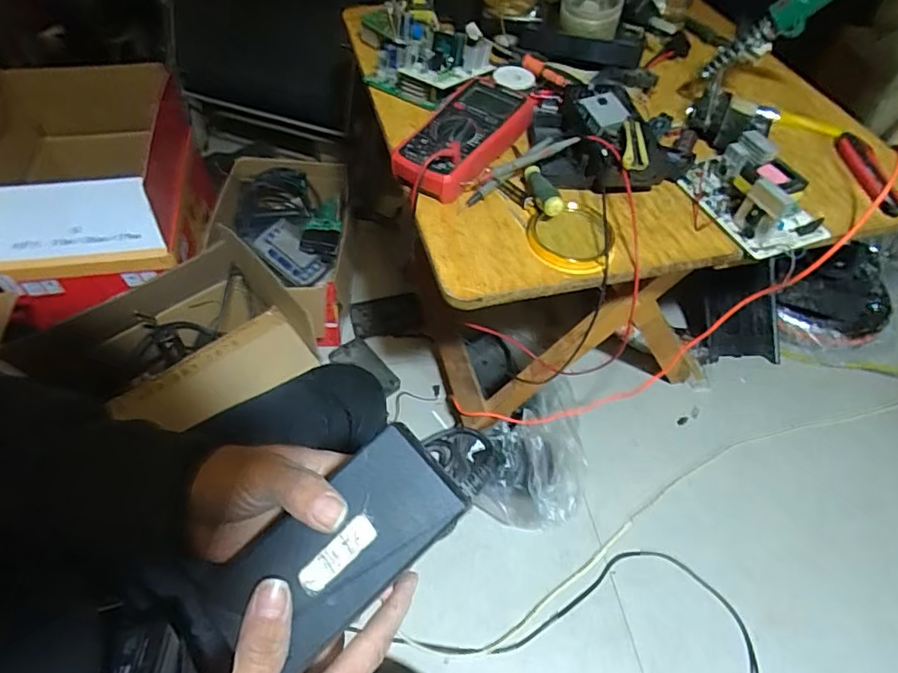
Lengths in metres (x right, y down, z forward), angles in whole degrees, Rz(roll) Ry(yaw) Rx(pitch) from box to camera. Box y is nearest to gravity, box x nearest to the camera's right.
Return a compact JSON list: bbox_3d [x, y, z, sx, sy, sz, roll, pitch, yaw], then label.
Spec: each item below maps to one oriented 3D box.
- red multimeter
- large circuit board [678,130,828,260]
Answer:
[{"bbox_3d":[0.013,-0.238,0.635,0.104,0.053,0.194,26,56,15],"label":"red multimeter"},{"bbox_3d":[0.351,-0.172,0.610,0.108,0.049,0.160,-18,57,-16],"label":"large circuit board"}]

